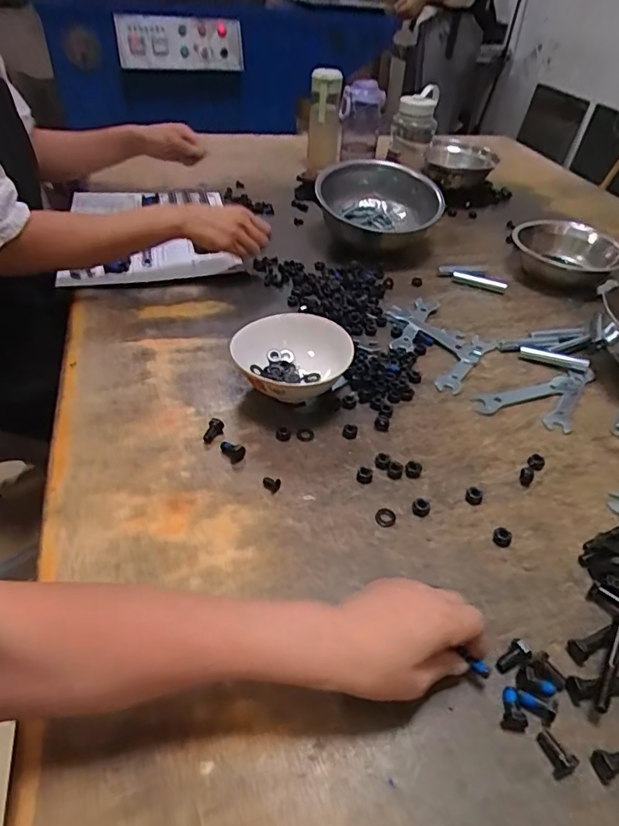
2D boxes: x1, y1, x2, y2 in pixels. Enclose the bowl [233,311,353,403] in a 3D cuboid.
[{"bbox_3d":[-0.022,-0.058,0.602,0.130,0.063,0.129,2,42,-2],"label":"bowl"}]

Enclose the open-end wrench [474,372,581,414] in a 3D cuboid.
[{"bbox_3d":[0.278,-0.025,0.653,0.167,0.006,0.030,-14,45,-19],"label":"open-end wrench"}]

